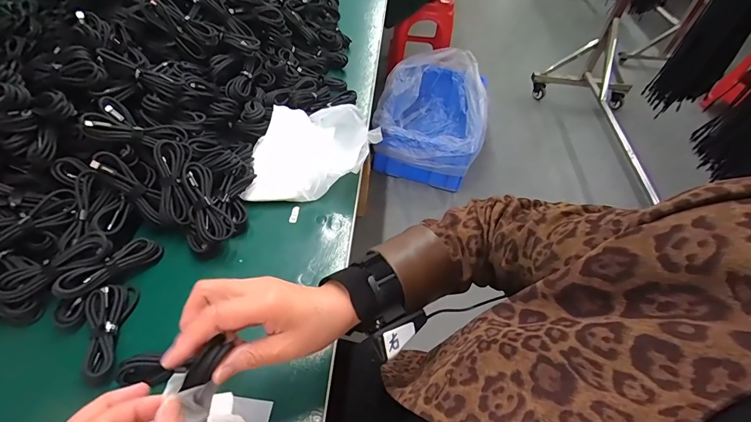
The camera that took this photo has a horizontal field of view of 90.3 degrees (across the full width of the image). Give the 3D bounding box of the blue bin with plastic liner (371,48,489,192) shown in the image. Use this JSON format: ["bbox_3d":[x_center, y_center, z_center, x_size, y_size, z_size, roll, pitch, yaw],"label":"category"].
[{"bbox_3d":[0.255,-0.443,1.763,0.457,0.349,0.646,11,50,3],"label":"blue bin with plastic liner"}]

